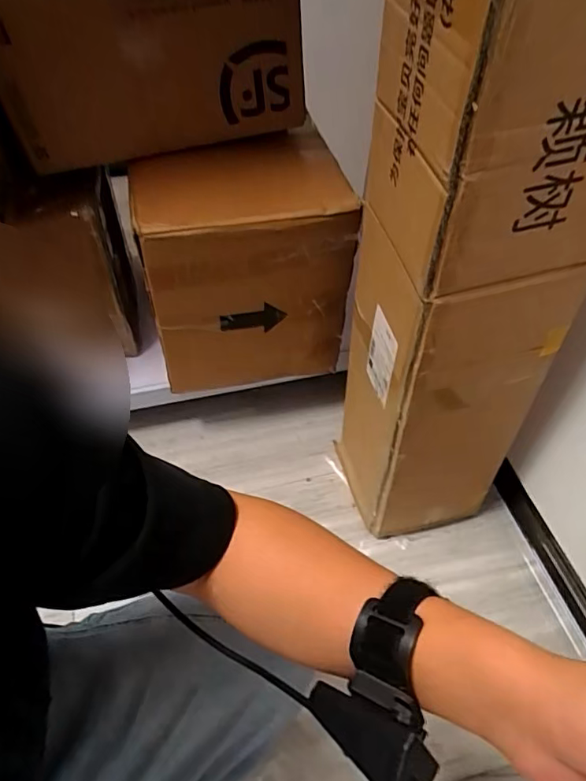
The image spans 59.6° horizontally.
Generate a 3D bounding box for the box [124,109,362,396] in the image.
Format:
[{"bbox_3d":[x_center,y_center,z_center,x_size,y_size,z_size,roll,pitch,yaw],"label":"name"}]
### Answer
[{"bbox_3d":[-0.073,-0.197,0.834,0.300,0.334,0.197,-8,56,-5],"label":"box"}]

